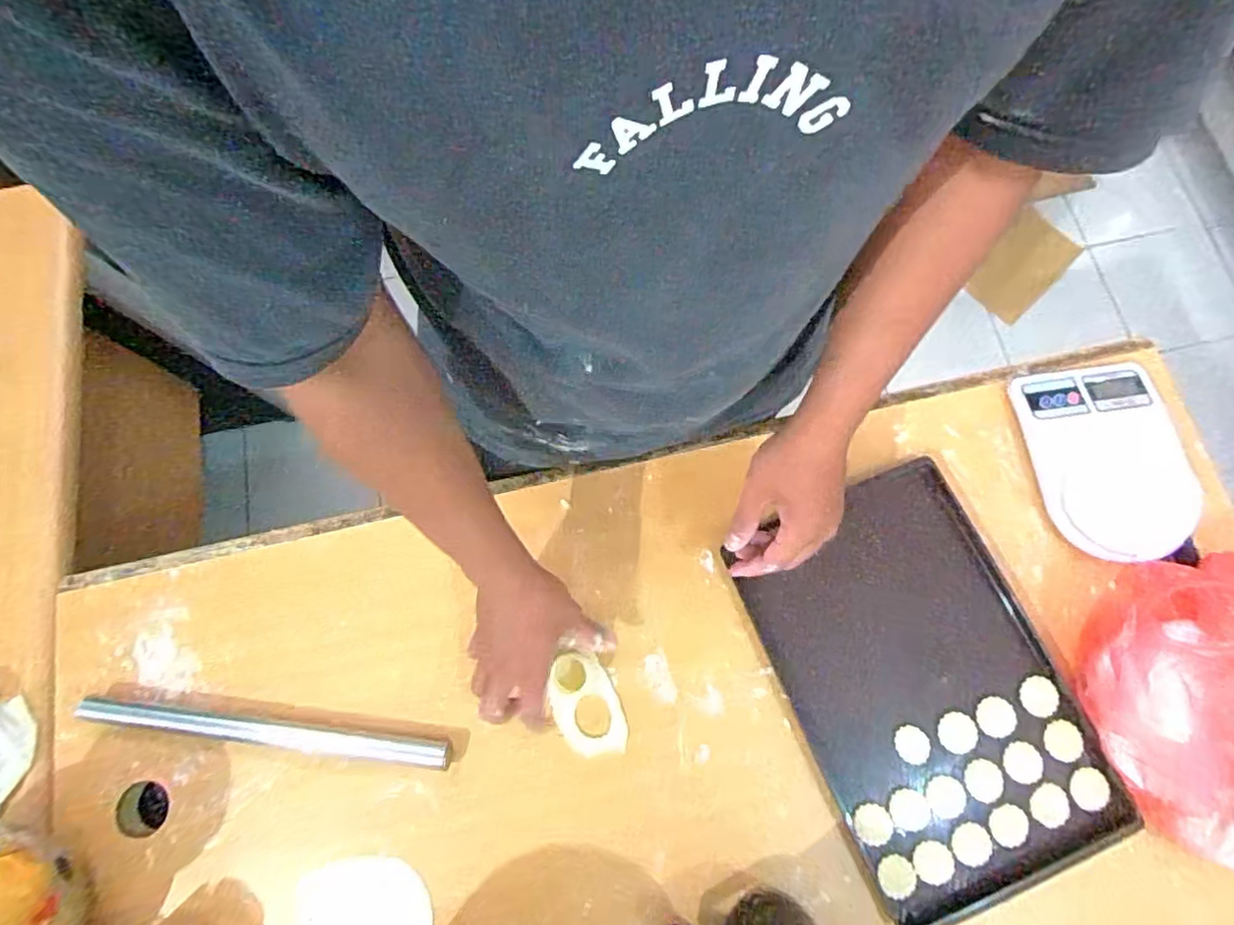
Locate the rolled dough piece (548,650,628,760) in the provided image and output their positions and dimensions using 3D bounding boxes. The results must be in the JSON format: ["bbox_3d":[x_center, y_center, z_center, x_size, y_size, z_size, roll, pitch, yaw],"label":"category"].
[{"bbox_3d":[-0.030,0.232,0.589,0.058,0.015,0.100,-23,75,-6],"label":"rolled dough piece"}]

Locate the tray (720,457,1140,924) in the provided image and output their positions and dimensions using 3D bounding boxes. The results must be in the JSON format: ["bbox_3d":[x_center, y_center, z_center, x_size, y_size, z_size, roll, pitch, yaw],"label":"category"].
[{"bbox_3d":[0.289,0.209,0.590,0.240,0.018,0.370,-22,75,-5],"label":"tray"}]

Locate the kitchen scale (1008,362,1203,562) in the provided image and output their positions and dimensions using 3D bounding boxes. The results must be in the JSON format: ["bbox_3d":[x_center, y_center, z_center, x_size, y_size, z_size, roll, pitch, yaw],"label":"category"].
[{"bbox_3d":[0.494,-0.005,0.623,0.130,0.040,0.198,-11,75,-1],"label":"kitchen scale"}]

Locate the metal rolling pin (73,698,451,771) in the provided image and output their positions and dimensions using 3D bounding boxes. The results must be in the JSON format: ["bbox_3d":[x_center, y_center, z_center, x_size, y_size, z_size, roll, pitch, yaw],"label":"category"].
[{"bbox_3d":[-0.335,0.261,0.592,0.351,0.027,0.026,6,74,3],"label":"metal rolling pin"}]

